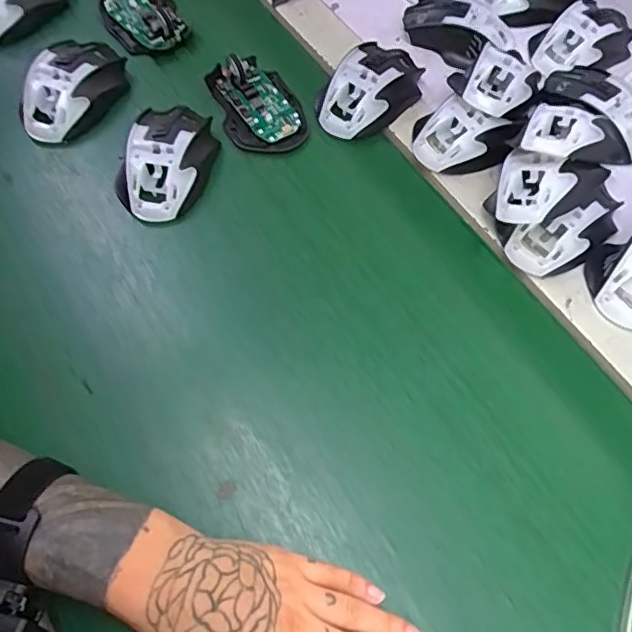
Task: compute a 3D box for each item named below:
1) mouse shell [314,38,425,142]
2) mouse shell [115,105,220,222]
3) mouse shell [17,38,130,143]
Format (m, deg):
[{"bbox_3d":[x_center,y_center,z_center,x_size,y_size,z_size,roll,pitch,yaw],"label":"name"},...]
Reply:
[{"bbox_3d":[0.049,-0.211,0.525,0.074,0.044,0.113,36,70,16],"label":"mouse shell"},{"bbox_3d":[-0.126,-0.132,0.478,0.073,0.034,0.107,15,66,7],"label":"mouse shell"},{"bbox_3d":[-0.220,-0.208,0.512,0.070,0.042,0.115,29,68,13],"label":"mouse shell"}]

